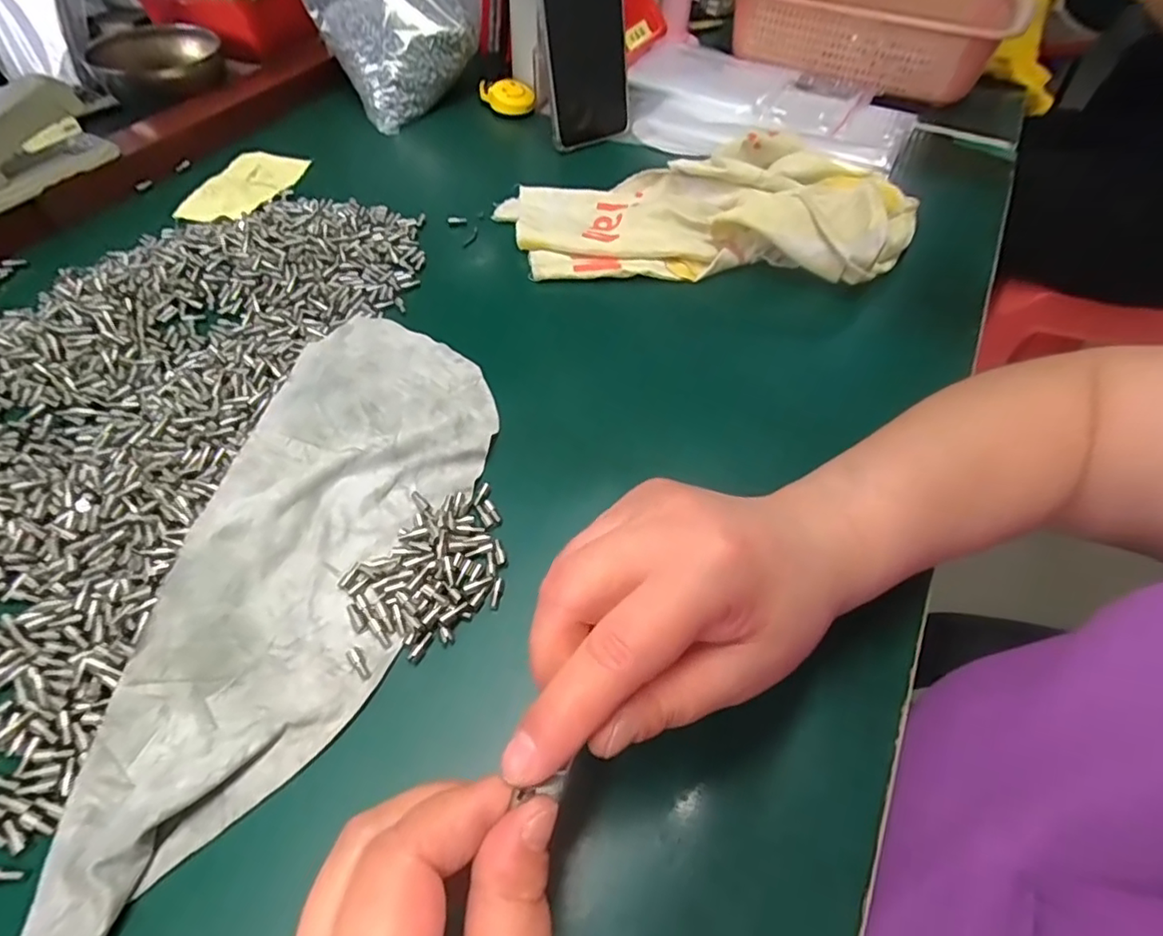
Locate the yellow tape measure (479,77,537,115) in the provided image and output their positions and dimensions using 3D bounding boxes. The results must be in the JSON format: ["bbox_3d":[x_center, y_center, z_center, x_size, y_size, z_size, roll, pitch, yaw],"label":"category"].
[{"bbox_3d":[-0.071,-0.361,0.582,0.053,0.023,0.034,-2,53,-5],"label":"yellow tape measure"}]

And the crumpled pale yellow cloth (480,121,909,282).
[{"bbox_3d":[0.095,-0.198,0.452,0.306,0.048,0.149,4,53,-1],"label":"crumpled pale yellow cloth"}]

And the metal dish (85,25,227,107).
[{"bbox_3d":[-0.381,-0.364,0.545,0.109,0.034,0.083,-21,57,-19],"label":"metal dish"}]

